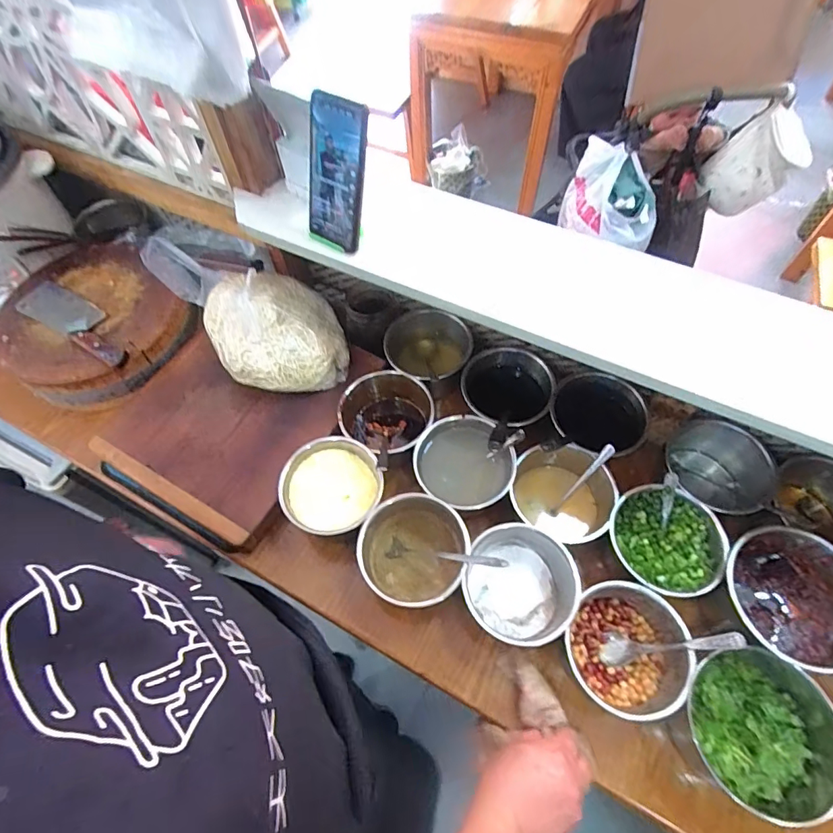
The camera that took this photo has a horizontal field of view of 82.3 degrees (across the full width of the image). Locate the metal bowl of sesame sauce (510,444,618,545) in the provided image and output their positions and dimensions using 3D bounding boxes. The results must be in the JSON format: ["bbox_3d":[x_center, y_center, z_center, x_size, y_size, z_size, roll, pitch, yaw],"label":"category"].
[{"bbox_3d":[0.198,0.107,0.650,0.127,0.092,0.119,-1,60,2],"label":"metal bowl of sesame sauce"}]

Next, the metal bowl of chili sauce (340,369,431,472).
[{"bbox_3d":[-0.037,0.010,0.721,0.130,0.111,0.128,-1,60,2],"label":"metal bowl of chili sauce"}]

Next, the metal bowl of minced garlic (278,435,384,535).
[{"bbox_3d":[-0.111,0.107,0.659,0.131,0.090,0.127,-1,60,2],"label":"metal bowl of minced garlic"}]

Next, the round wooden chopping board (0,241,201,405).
[{"bbox_3d":[-0.540,-0.155,0.798,0.293,0.064,0.269,39,69,22],"label":"round wooden chopping board"}]

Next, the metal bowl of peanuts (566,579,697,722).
[{"bbox_3d":[0.237,0.268,0.551,0.123,0.084,0.130,-1,60,2],"label":"metal bowl of peanuts"}]

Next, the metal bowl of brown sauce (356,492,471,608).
[{"bbox_3d":[0.002,0.174,0.618,0.134,0.089,0.125,-1,60,2],"label":"metal bowl of brown sauce"}]

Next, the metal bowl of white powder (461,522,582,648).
[{"bbox_3d":[0.124,0.212,0.592,0.130,0.081,0.127,-1,60,2],"label":"metal bowl of white powder"}]

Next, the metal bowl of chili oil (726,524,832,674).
[{"bbox_3d":[0.427,0.206,0.544,0.129,0.080,0.145,-7,60,-2],"label":"metal bowl of chili oil"}]

